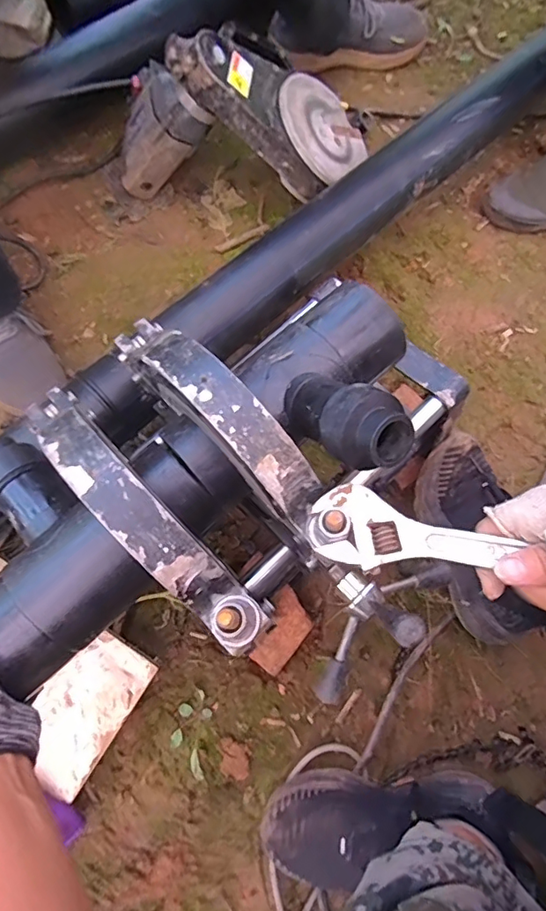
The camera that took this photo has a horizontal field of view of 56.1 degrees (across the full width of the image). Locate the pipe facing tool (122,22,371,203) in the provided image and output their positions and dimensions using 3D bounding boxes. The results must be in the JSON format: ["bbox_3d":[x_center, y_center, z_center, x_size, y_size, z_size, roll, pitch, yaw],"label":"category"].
[{"bbox_3d":[-0.038,-0.488,0.722,0.329,0.208,0.183,11,71,4],"label":"pipe facing tool"}]

